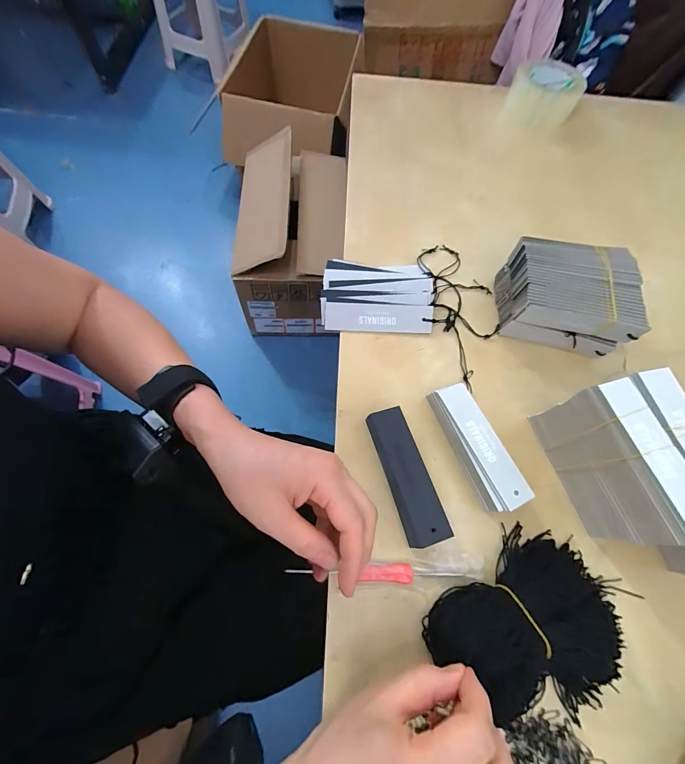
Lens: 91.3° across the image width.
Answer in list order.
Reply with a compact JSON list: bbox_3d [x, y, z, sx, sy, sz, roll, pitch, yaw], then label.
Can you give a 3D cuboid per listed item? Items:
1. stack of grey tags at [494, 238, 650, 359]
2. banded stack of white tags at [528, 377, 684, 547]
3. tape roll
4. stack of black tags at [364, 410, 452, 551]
[{"bbox_3d":[0.259,-0.096,0.398,0.129,0.085,0.097,8,67,-1],"label":"stack of grey tags"},{"bbox_3d":[0.239,0.077,0.306,0.036,0.113,0.124,-14,69,-10],"label":"banded stack of white tags"},{"bbox_3d":[0.341,-0.491,0.572,0.109,0.055,0.120,22,67,5],"label":"tape roll"},{"bbox_3d":[0.060,0.088,0.321,0.036,0.031,0.125,-16,69,-11],"label":"stack of black tags"}]

